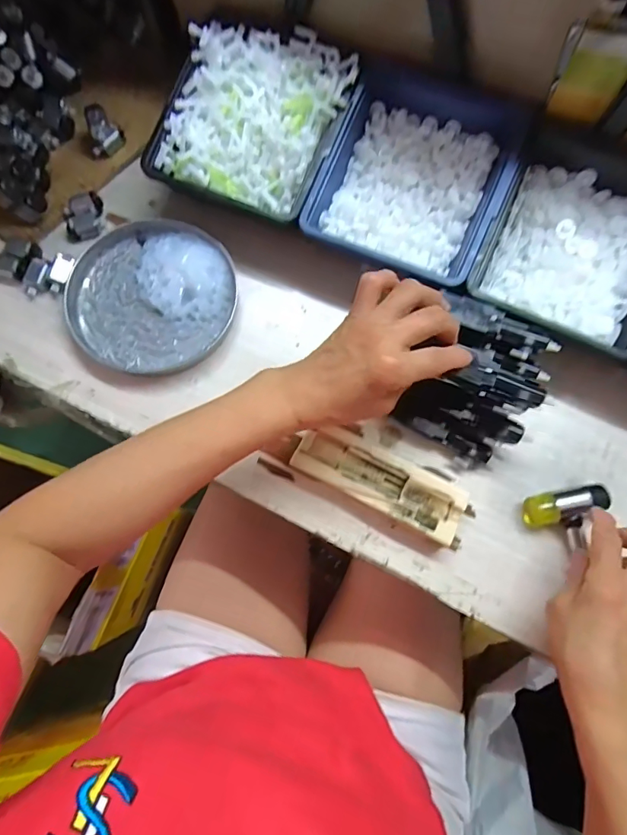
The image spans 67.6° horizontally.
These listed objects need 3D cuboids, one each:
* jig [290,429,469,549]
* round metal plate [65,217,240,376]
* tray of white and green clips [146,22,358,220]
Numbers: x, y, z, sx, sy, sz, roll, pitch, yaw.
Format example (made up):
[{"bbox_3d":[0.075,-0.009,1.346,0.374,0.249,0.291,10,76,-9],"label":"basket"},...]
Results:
[{"bbox_3d":[0.052,0.051,0.377,0.136,0.022,0.045,28,78,5],"label":"jig"},{"bbox_3d":[-0.142,-0.109,0.416,0.141,0.018,0.139,0,77,-1],"label":"round metal plate"},{"bbox_3d":[-0.050,-0.256,0.400,0.141,0.046,0.151,24,77,4],"label":"tray of white and green clips"}]

